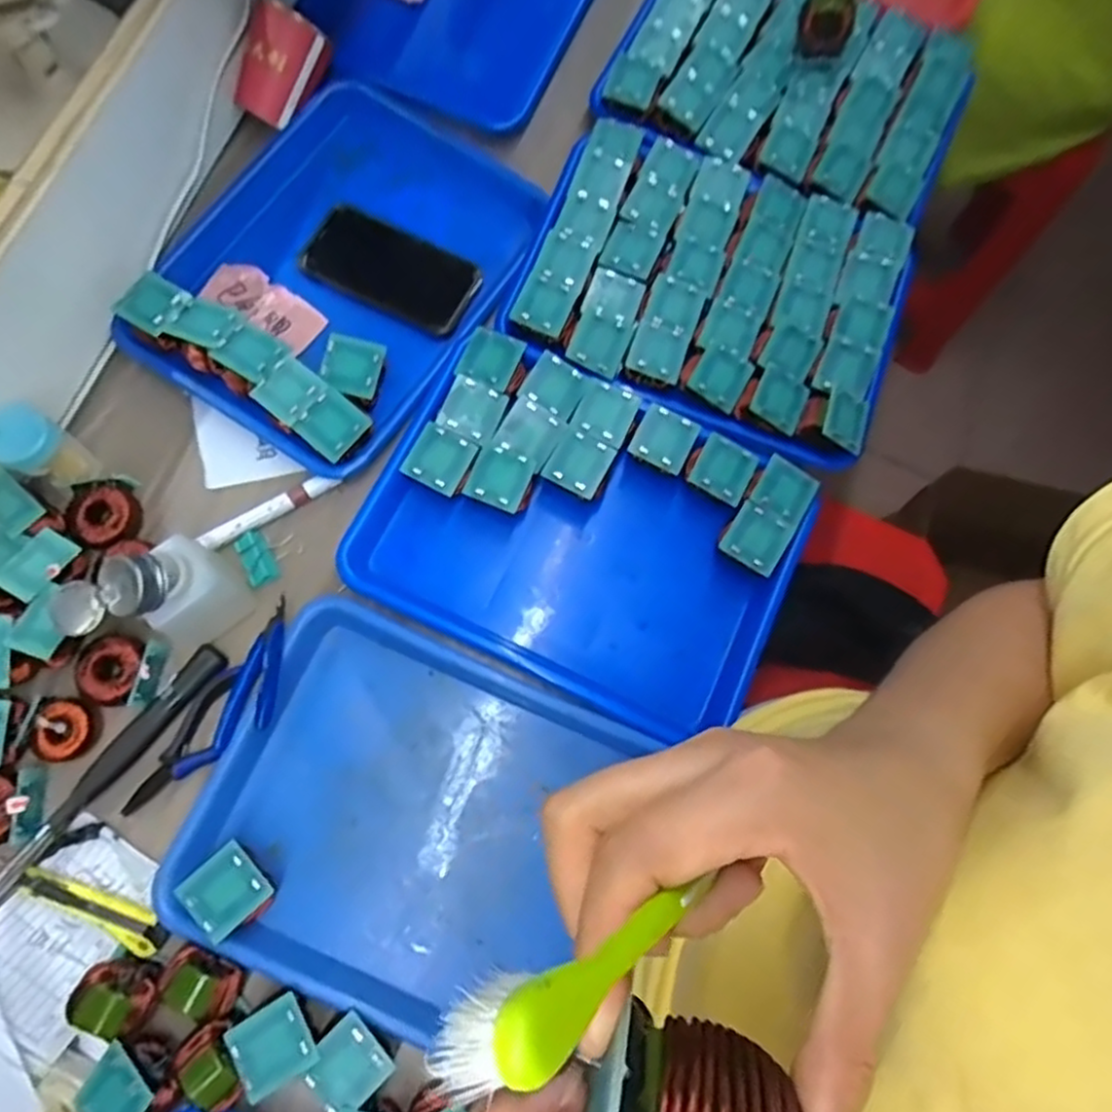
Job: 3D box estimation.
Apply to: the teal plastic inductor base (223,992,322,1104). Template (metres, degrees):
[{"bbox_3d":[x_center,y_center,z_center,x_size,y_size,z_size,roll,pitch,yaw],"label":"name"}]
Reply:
[{"bbox_3d":[-0.178,0.308,0.434,0.048,0.007,0.043,-30,80,-11],"label":"teal plastic inductor base"}]

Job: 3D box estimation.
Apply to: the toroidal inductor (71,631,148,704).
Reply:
[{"bbox_3d":[-0.326,0.082,0.508,0.047,0.015,0.047,0,76,-2],"label":"toroidal inductor"}]

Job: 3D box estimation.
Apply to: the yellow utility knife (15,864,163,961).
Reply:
[{"bbox_3d":[-0.319,0.241,0.477,0.110,0.015,0.026,24,76,4],"label":"yellow utility knife"}]

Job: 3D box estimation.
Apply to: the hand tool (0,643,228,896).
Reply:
[{"bbox_3d":[-0.329,0.158,0.493,0.025,0.014,0.232,40,78,8],"label":"hand tool"}]

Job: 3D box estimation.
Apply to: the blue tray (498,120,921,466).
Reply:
[{"bbox_3d":[0.143,-0.248,0.613,0.323,0.028,0.267,22,76,4],"label":"blue tray"}]

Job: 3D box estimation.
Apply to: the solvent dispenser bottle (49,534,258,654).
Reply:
[{"bbox_3d":[-0.275,0.029,0.480,0.058,0.098,0.087,41,78,8],"label":"solvent dispenser bottle"}]

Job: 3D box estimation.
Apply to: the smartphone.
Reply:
[{"bbox_3d":[-0.144,-0.257,0.615,0.153,0.010,0.075,26,76,5],"label":"smartphone"}]

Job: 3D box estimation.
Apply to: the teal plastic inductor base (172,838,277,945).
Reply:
[{"bbox_3d":[-0.216,0.218,0.452,0.048,0.008,0.045,-41,82,-12],"label":"teal plastic inductor base"}]

